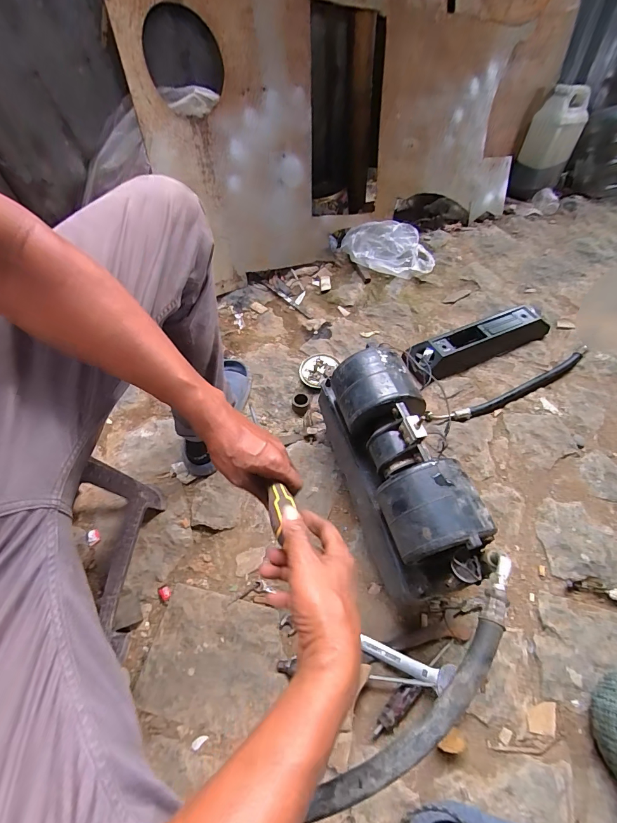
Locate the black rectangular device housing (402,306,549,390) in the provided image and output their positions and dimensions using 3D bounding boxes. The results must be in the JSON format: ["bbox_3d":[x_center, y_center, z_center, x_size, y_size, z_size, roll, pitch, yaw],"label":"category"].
[{"bbox_3d":[0.430,-0.176,0.929,0.380,0.065,0.093,-23,58,-12],"label":"black rectangular device housing"}]

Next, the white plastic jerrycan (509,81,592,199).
[{"bbox_3d":[0.847,-0.938,1.299,0.169,0.285,0.140,22,60,17],"label":"white plastic jerrycan"}]

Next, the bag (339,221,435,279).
[{"bbox_3d":[0.243,-0.489,1.115,0.285,0.111,0.127,4,57,6],"label":"bag"}]

